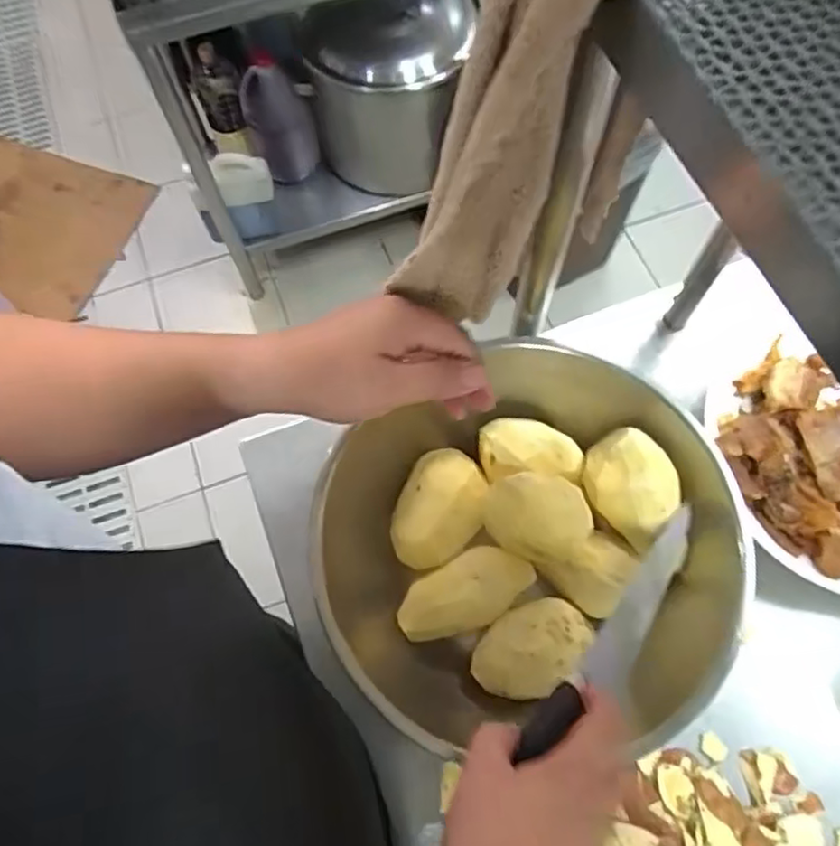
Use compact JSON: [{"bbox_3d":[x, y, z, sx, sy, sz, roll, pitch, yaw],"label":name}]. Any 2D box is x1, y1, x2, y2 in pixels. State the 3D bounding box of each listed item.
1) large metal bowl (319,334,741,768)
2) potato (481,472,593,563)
[{"bbox_3d":[0.077,0.090,0.510,0.293,0.108,0.283,-3,67,0],"label":"large metal bowl"},{"bbox_3d":[0.084,0.070,0.480,0.077,0.056,0.053,14,68,7],"label":"potato"}]

